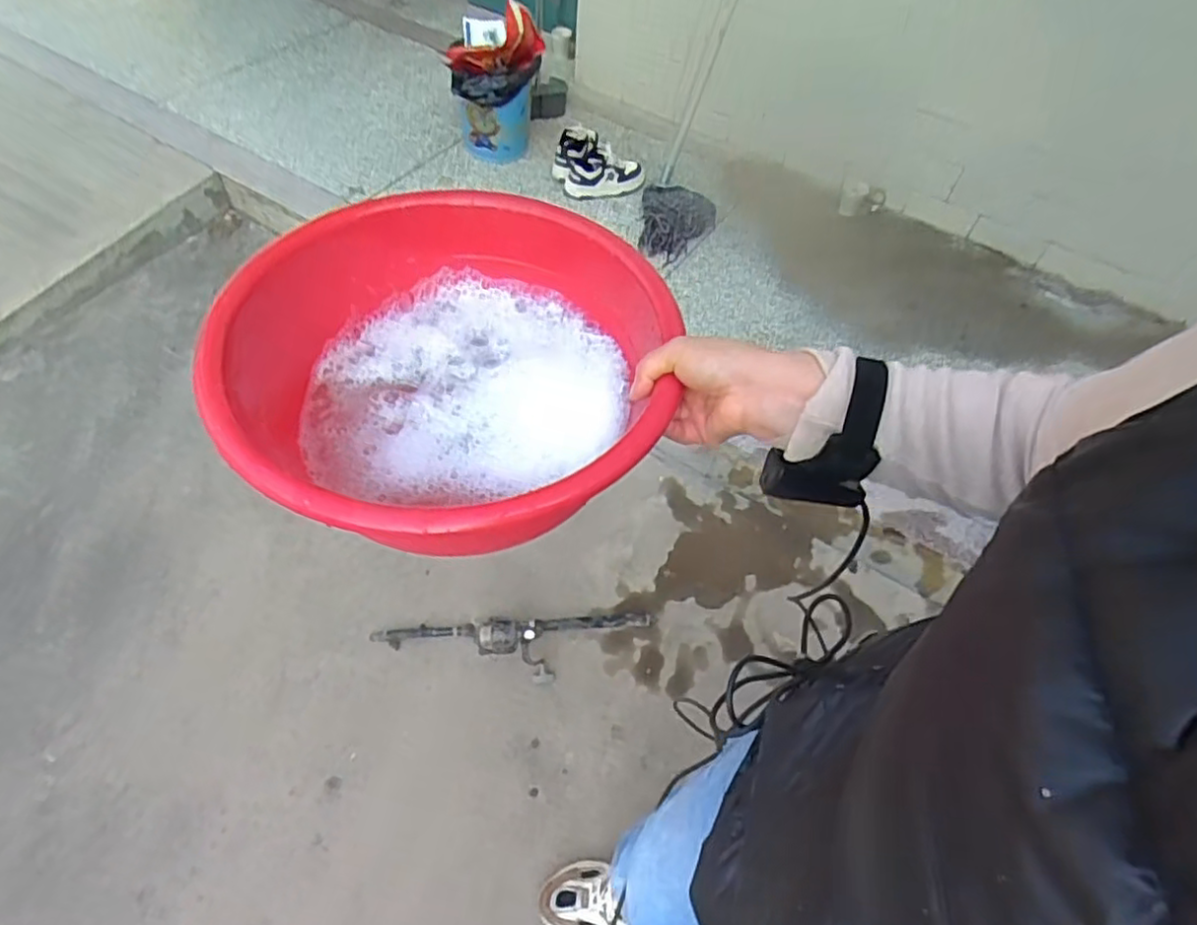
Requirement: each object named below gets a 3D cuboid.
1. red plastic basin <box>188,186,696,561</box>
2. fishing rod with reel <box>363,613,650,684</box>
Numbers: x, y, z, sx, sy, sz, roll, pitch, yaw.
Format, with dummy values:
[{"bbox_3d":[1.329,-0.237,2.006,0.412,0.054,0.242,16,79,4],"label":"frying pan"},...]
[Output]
[{"bbox_3d":[-0.111,-0.071,0.544,0.318,0.115,0.336,3,56,-4],"label":"red plastic basin"},{"bbox_3d":[-0.168,0.336,1.259,0.515,0.105,0.123,-1,56,-6],"label":"fishing rod with reel"}]

